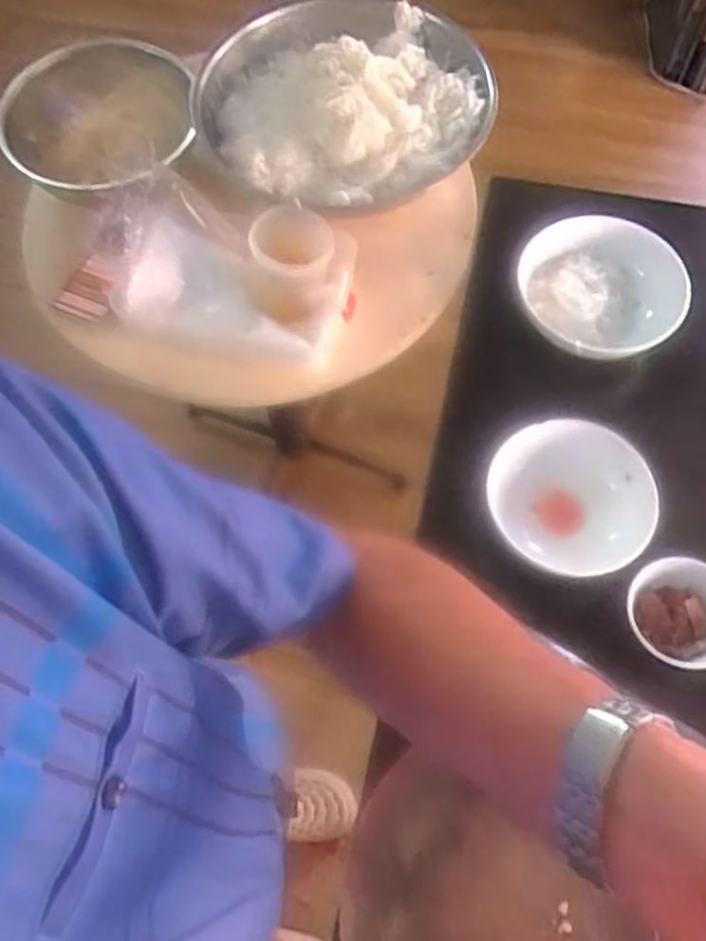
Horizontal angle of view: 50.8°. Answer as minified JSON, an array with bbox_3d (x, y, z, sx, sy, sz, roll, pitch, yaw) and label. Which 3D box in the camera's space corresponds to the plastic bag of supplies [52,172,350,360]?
[{"bbox_3d":[-0.179,-0.236,0.870,0.353,0.108,0.152,14,66,8],"label":"plastic bag of supplies"}]

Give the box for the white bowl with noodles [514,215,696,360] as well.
[{"bbox_3d":[0.293,-0.215,0.885,0.189,0.073,0.177,-1,65,1],"label":"white bowl with noodles"}]

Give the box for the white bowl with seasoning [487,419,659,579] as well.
[{"bbox_3d":[0.222,0.036,0.780,0.161,0.091,0.161,-1,65,1],"label":"white bowl with seasoning"}]

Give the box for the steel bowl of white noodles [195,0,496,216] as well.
[{"bbox_3d":[-0.015,-0.463,0.925,0.344,0.079,0.329,-1,65,1],"label":"steel bowl of white noodles"}]

